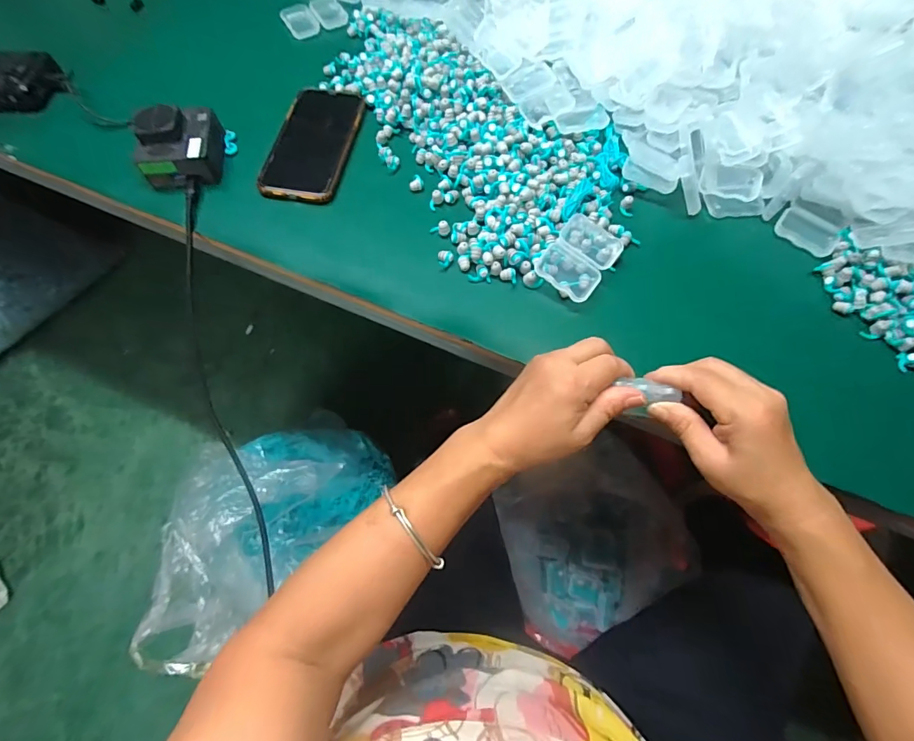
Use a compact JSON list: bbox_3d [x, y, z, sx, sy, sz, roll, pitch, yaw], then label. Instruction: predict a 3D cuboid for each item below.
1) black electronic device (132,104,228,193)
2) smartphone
[{"bbox_3d":[-0.282,-0.230,0.447,0.080,0.045,0.080,-13,67,-6],"label":"black electronic device"},{"bbox_3d":[-0.153,-0.246,0.475,0.081,0.008,0.161,8,67,3],"label":"smartphone"}]

